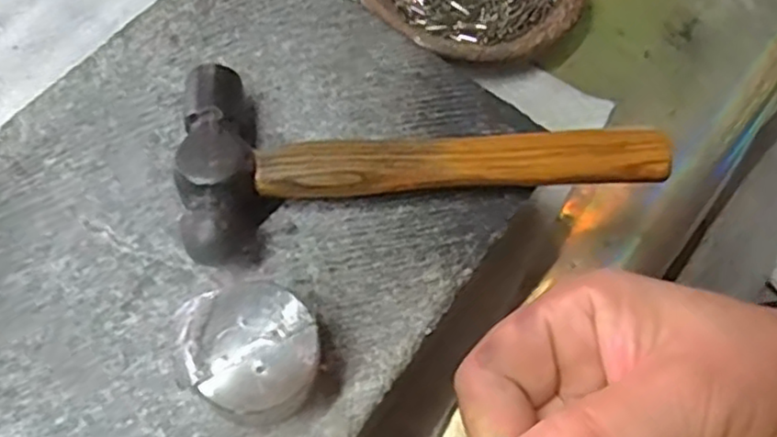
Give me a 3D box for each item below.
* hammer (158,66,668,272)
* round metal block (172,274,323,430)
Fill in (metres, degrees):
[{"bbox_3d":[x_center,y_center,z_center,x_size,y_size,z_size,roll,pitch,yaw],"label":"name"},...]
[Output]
[{"bbox_3d":[0.009,-0.030,0.215,0.149,0.019,0.064,-13,64,-9],"label":"hammer"},{"bbox_3d":[-0.035,0.038,0.183,0.033,0.022,0.037,-27,67,-15],"label":"round metal block"}]

